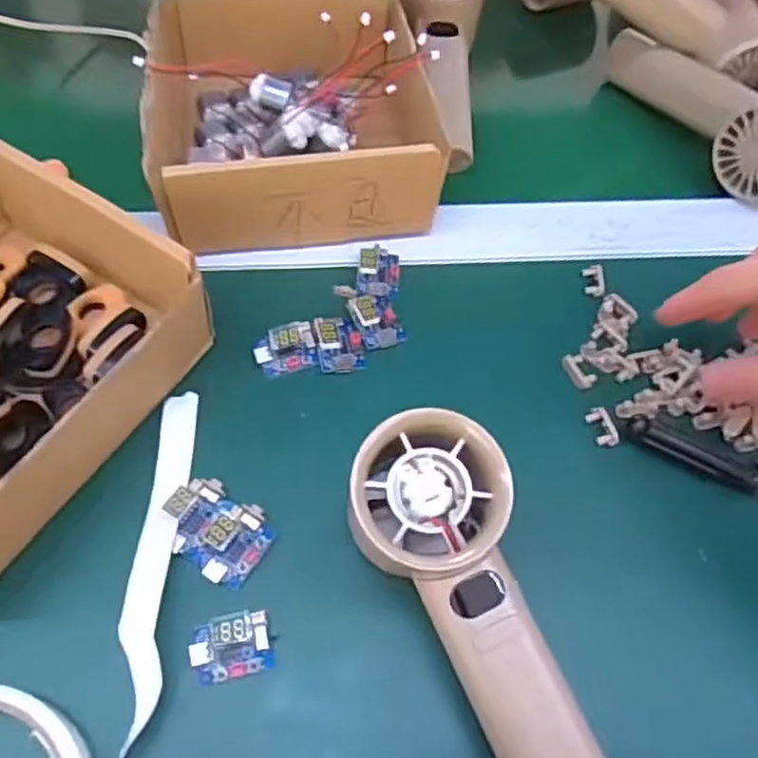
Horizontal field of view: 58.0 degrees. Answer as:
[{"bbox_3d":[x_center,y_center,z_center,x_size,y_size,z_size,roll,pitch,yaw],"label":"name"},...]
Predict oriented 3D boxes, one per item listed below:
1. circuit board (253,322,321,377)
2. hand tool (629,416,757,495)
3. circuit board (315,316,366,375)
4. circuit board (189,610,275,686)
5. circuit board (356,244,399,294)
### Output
[{"bbox_3d":[-0.045,-0.015,0.329,0.030,0.014,0.019,-13,62,-11],"label":"circuit board"},{"bbox_3d":[0.175,0.051,0.305,0.131,0.010,0.011,27,62,11],"label":"hand tool"},{"bbox_3d":[-0.019,-0.020,0.334,0.022,0.013,0.029,-7,61,-8],"label":"circuit board"},{"bbox_3d":[-0.057,0.102,0.262,0.030,0.011,0.022,-11,62,-10],"label":"circuit board"},{"bbox_3d":[0.000,-0.058,0.357,0.021,0.011,0.030,4,60,-2],"label":"circuit board"}]

